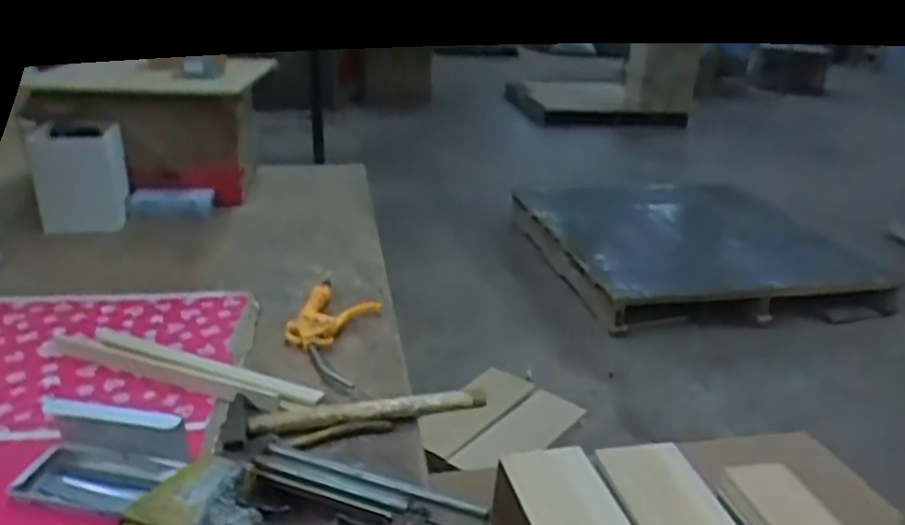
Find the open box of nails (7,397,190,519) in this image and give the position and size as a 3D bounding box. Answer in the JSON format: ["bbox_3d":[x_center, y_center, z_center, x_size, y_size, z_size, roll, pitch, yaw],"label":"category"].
[{"bbox_3d":[-0.291,0.157,0.582,0.135,0.058,0.085,7,24,8],"label":"open box of nails"}]

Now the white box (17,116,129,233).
[{"bbox_3d":[-0.565,-0.119,1.067,0.113,0.161,0.081,1,23,-4],"label":"white box"}]

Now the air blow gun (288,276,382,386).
[{"bbox_3d":[-0.143,0.077,0.817,0.093,0.032,0.182,6,24,5],"label":"air blow gun"}]

